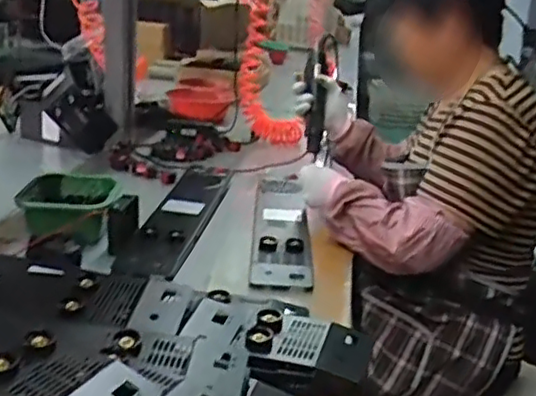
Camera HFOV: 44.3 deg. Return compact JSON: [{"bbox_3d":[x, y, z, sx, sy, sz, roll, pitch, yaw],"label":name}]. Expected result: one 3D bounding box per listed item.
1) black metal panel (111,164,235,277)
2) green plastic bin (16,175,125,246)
[{"bbox_3d":[-0.159,0.023,1.213,0.111,0.027,0.538,7,19,7],"label":"black metal panel"},{"bbox_3d":[-0.343,0.023,1.140,0.168,0.079,0.177,2,19,-7],"label":"green plastic bin"}]

